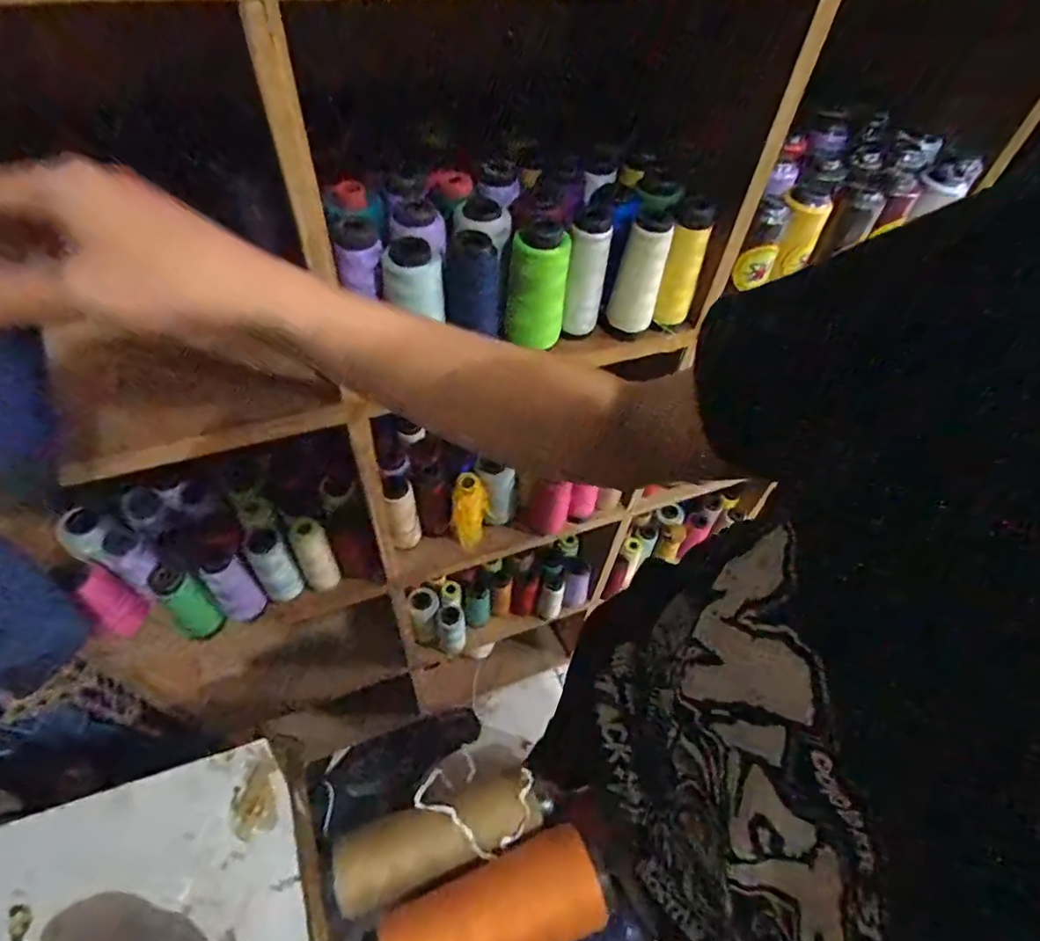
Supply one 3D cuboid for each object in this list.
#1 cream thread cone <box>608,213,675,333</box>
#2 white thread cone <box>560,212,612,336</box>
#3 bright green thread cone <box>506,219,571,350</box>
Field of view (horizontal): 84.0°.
[{"bbox_3d":[0.108,-0.177,0.511,0.038,0.105,0.035,15,53,6],"label":"cream thread cone"},{"bbox_3d":[0.057,-0.167,0.502,0.033,0.102,0.035,11,52,3],"label":"white thread cone"},{"bbox_3d":[0.014,-0.154,0.486,0.050,0.092,0.046,8,52,2],"label":"bright green thread cone"}]

